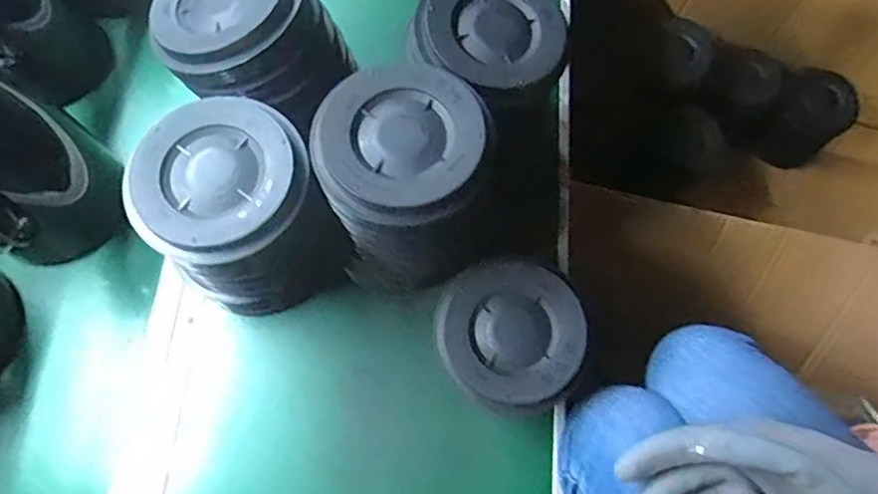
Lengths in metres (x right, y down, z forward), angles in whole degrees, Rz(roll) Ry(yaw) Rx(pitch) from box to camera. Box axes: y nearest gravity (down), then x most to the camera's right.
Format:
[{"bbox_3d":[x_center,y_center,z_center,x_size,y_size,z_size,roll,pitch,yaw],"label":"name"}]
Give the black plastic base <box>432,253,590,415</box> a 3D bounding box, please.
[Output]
[{"bbox_3d":[0.056,0.065,0.454,0.112,0.011,0.108,0,72,-1],"label":"black plastic base"}]

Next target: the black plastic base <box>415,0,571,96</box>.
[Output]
[{"bbox_3d":[0.043,-0.168,0.449,0.114,0.018,0.105,24,74,7],"label":"black plastic base"}]

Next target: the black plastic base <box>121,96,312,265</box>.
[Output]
[{"bbox_3d":[-0.148,-0.047,0.395,0.107,0.016,0.116,0,72,-1],"label":"black plastic base"}]

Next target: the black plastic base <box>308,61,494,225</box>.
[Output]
[{"bbox_3d":[-0.025,-0.075,0.396,0.113,0.020,0.115,0,72,-1],"label":"black plastic base"}]

